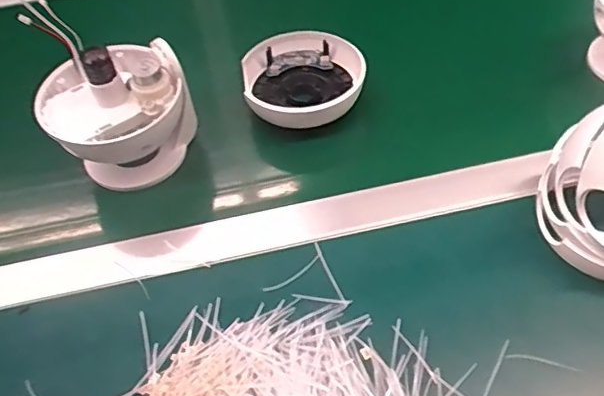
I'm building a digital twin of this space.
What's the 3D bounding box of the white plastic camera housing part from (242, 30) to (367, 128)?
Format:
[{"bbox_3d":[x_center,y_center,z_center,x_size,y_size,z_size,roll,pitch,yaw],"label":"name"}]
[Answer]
[{"bbox_3d":[0.003,-0.109,0.537,0.112,0.045,0.116,-8,52,-2],"label":"white plastic camera housing part"}]

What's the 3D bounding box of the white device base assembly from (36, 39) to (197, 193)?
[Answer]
[{"bbox_3d":[-0.154,-0.073,0.478,0.115,0.104,0.109,-17,52,-9],"label":"white device base assembly"}]

